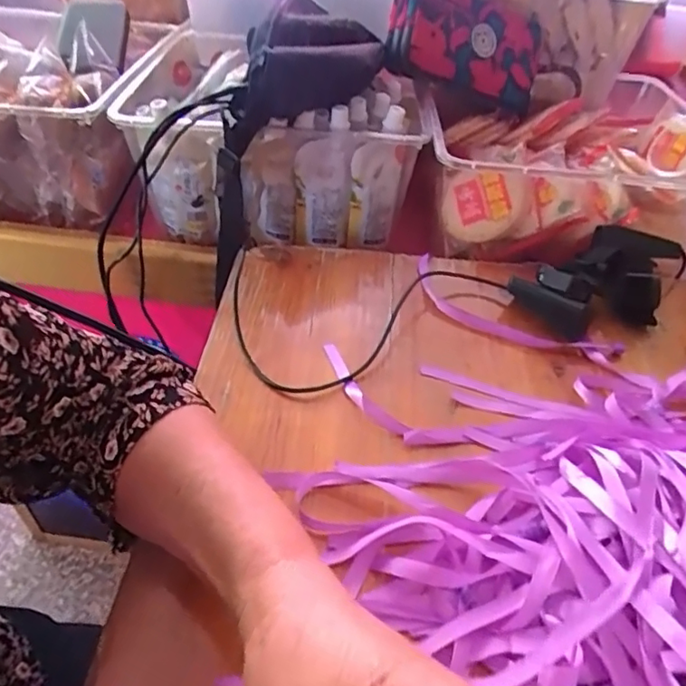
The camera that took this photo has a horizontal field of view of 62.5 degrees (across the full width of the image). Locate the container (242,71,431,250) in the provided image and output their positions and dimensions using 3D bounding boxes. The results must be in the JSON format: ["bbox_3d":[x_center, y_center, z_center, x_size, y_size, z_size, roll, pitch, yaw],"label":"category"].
[{"bbox_3d":[-0.011,-0.173,0.577,0.179,0.135,0.114,0,43,-5],"label":"container"}]

